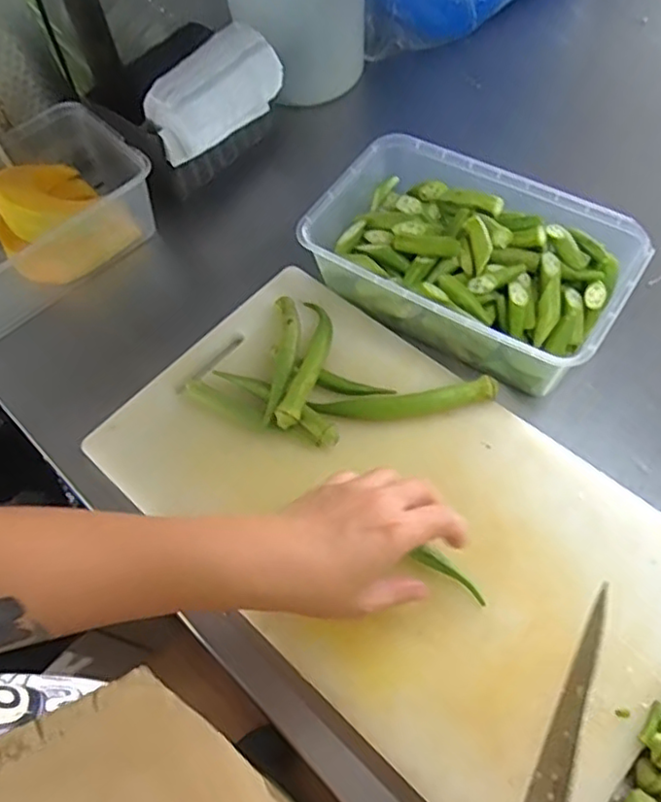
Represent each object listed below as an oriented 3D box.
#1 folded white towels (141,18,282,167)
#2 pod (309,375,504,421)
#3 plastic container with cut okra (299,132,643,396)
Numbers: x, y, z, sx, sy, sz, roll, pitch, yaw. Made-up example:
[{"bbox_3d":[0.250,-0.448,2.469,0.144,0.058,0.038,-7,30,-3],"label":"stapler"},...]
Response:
[{"bbox_3d":[-0.111,-0.288,0.620,0.049,0.063,0.140,37,69,23],"label":"folded white towels"},{"bbox_3d":[0.057,0.000,0.501,0.137,0.016,0.020,-6,59,2],"label":"pod"},{"bbox_3d":[0.113,-0.119,0.548,0.248,0.072,0.160,30,67,21],"label":"plastic container with cut okra"}]

